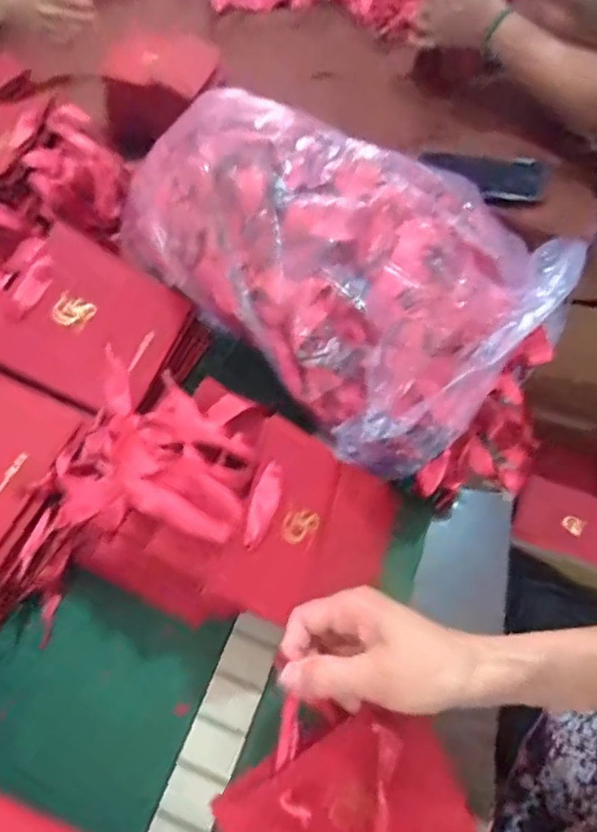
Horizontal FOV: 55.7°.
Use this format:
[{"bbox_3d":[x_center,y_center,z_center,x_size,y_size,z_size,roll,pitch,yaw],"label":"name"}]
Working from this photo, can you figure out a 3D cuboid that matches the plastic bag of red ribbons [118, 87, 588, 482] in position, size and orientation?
[{"bbox_3d":[0.023,-0.161,0.507,0.391,0.131,0.253,39,65,24],"label":"plastic bag of red ribbons"}]

